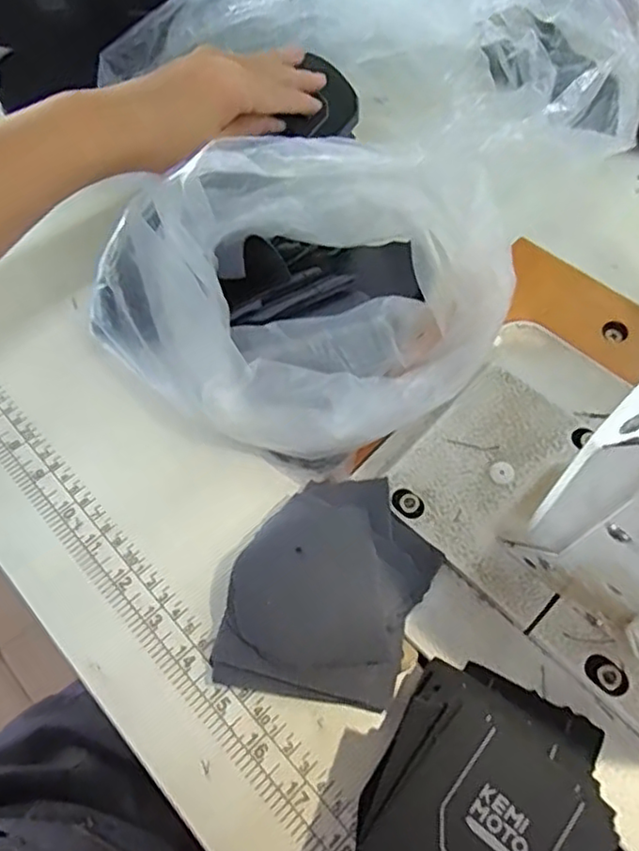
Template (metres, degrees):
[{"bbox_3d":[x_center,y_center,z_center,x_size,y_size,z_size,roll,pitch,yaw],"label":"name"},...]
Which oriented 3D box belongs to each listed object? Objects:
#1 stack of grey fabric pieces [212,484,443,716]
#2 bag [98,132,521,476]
[{"bbox_3d":[0.005,0.076,0.295,0.084,0.019,0.107,21,64,14],"label":"stack of grey fabric pieces"},{"bbox_3d":[0.001,-0.071,0.336,0.201,0.094,0.164,-34,64,-16],"label":"bag"}]

